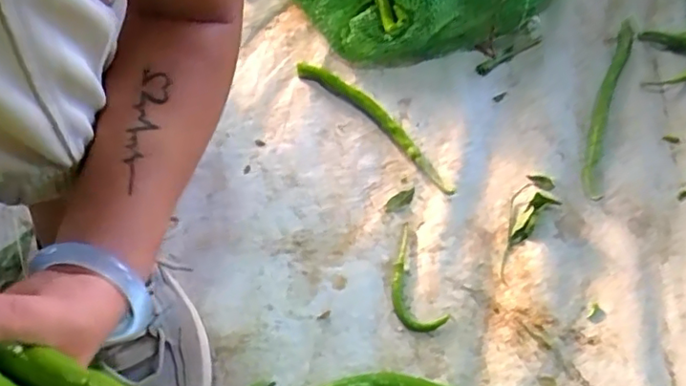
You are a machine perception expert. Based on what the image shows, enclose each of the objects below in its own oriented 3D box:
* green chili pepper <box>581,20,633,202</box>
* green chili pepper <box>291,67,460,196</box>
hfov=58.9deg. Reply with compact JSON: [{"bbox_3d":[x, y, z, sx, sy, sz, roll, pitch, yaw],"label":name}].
[{"bbox_3d":[0.293,-0.102,0.669,0.022,0.010,0.280,18,55,14],"label":"green chili pepper"},{"bbox_3d":[0.036,-0.075,0.649,0.036,0.023,0.228,-38,61,-24],"label":"green chili pepper"}]

